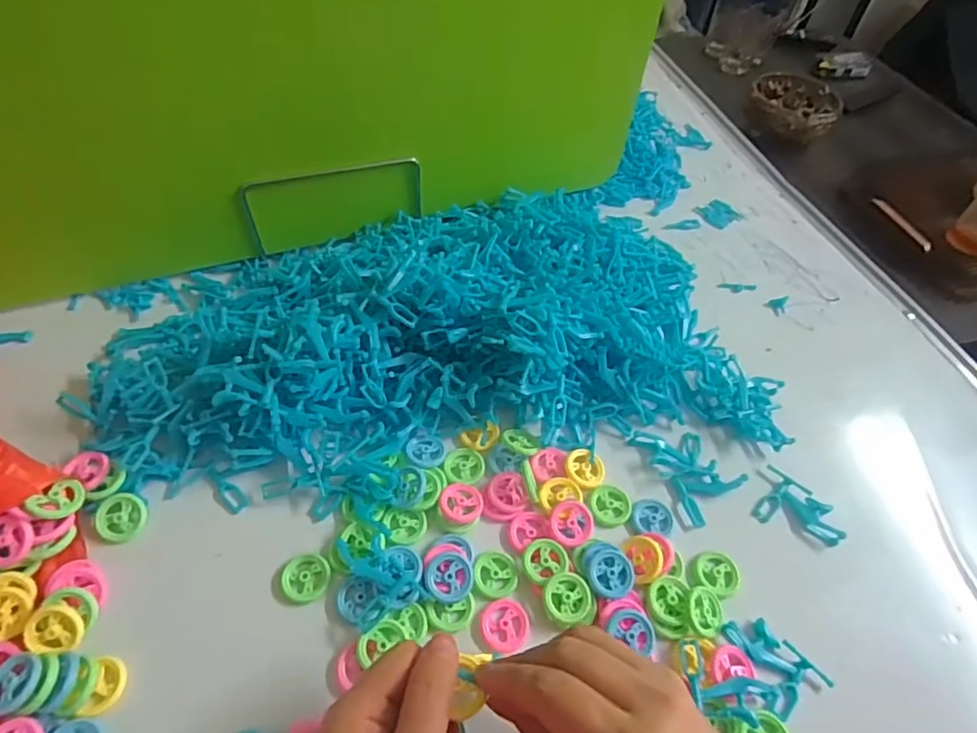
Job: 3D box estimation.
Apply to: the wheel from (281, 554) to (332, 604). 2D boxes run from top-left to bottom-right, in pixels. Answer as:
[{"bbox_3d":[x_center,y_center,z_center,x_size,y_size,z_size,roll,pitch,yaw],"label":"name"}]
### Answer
[{"bbox_3d":[-0.113,0.131,0.351,0.029,0.004,0.029,2,53,-3],"label":"wheel"}]

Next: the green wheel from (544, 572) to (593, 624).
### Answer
[{"bbox_3d":[0.049,0.143,0.349,0.029,0.006,0.029,2,53,-3],"label":"green wheel"}]

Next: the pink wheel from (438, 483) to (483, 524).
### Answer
[{"bbox_3d":[-0.018,0.093,0.383,0.029,0.007,0.027,2,53,-3],"label":"pink wheel"}]

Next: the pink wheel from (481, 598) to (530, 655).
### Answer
[{"bbox_3d":[0.011,0.157,0.342,0.029,0.004,0.029,2,53,-3],"label":"pink wheel"}]

